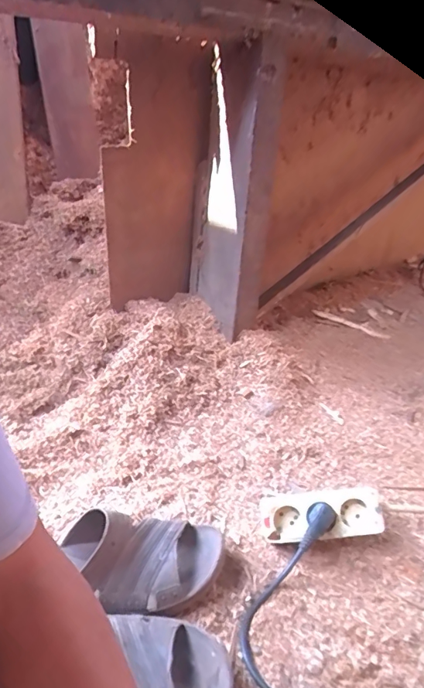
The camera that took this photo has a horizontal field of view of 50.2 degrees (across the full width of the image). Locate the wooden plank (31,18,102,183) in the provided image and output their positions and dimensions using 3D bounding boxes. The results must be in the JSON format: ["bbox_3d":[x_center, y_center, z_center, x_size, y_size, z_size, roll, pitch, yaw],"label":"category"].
[{"bbox_3d":[-0.387,-0.656,1.233,0.132,0.383,0.030,-9,16,-16],"label":"wooden plank"}]

